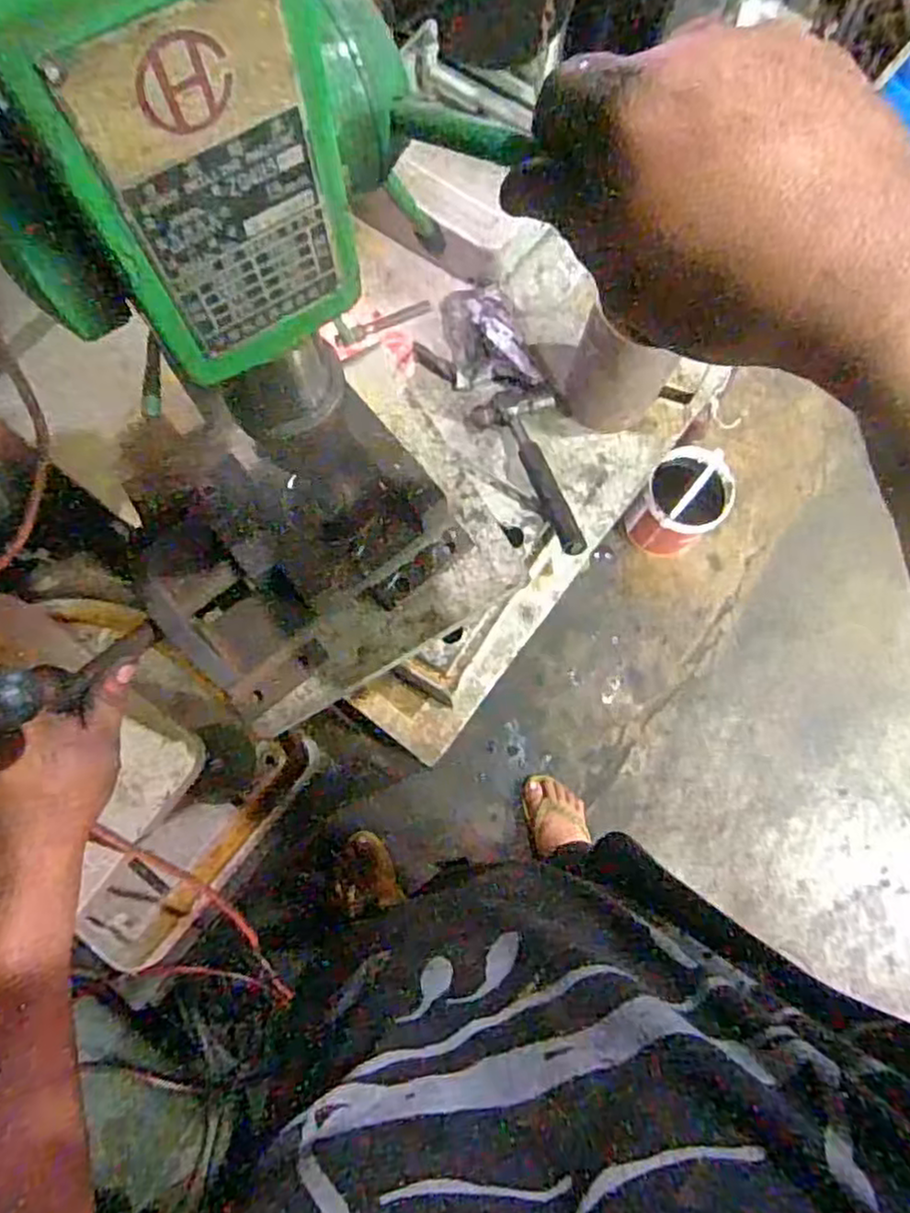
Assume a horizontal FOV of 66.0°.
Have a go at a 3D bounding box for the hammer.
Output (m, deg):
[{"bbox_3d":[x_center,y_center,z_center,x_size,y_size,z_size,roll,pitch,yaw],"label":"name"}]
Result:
[{"bbox_3d":[0.108,-0.169,0.871,0.108,0.033,0.258,-18,63,-6],"label":"hammer"}]

